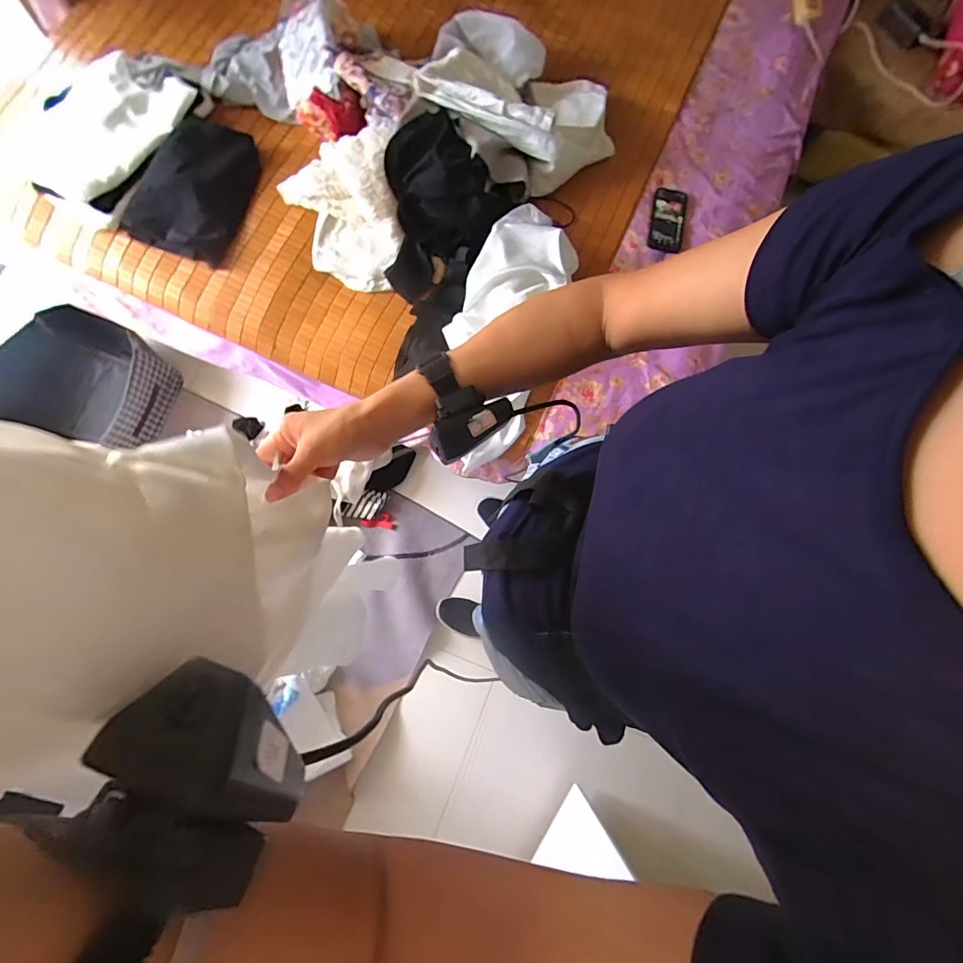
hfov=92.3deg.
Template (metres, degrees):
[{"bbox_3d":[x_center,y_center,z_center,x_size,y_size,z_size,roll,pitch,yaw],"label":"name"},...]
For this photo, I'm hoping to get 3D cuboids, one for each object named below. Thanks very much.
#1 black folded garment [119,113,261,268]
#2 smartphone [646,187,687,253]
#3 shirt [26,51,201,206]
[{"bbox_3d":[-0.624,-0.646,1.006,0.201,0.085,0.313,16,78,2],"label":"black folded garment"},{"bbox_3d":[0.449,-0.633,1.112,0.082,0.014,0.170,12,78,1],"label":"smartphone"},{"bbox_3d":[-0.830,-0.779,1.000,0.238,0.051,0.354,31,79,5],"label":"shirt"}]

